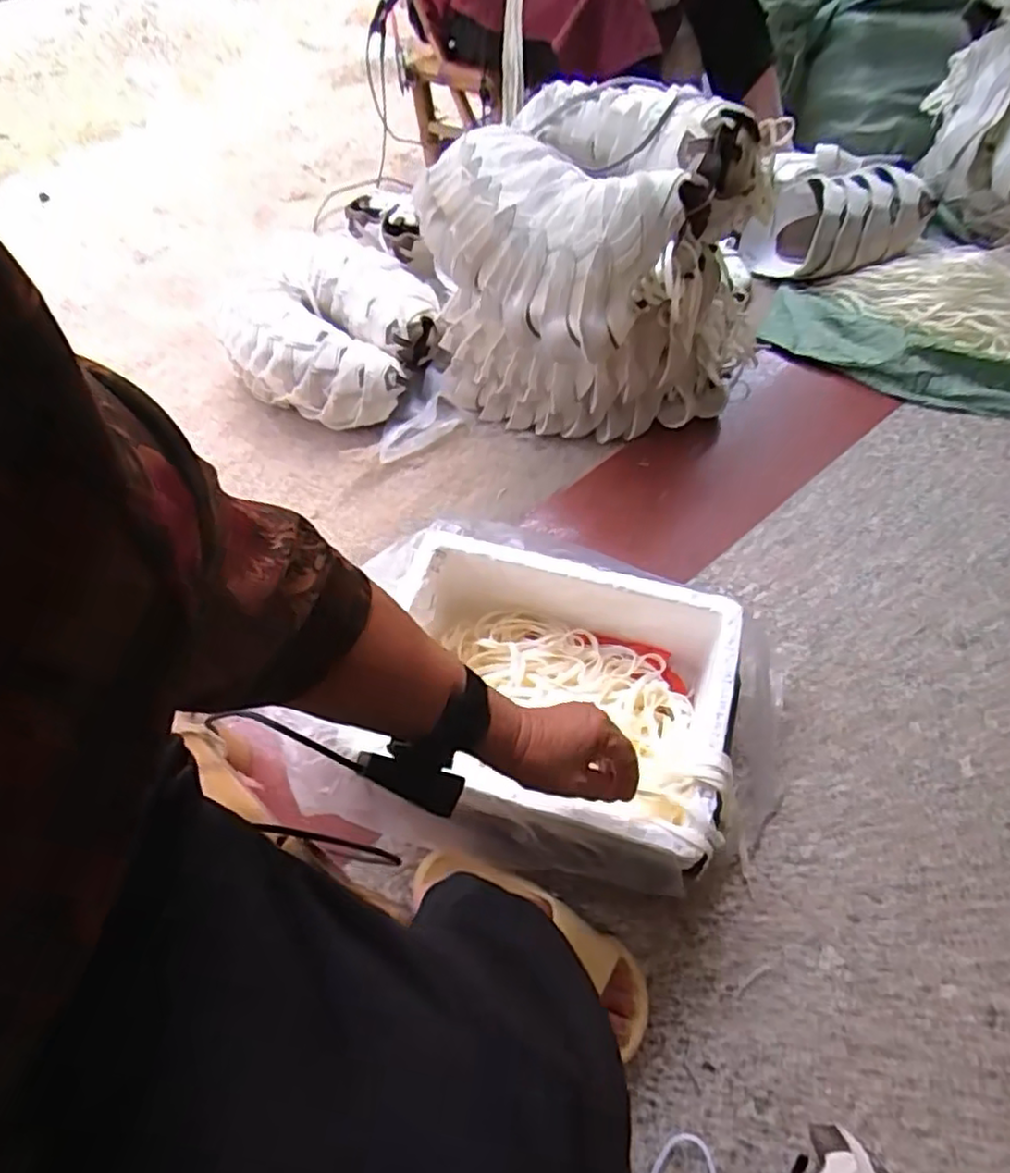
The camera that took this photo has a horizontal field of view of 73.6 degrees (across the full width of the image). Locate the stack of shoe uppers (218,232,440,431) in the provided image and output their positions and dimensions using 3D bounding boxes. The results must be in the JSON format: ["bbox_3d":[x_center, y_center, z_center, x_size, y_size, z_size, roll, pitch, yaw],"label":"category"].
[{"bbox_3d":[-0.296,-0.462,1.180,0.379,0.123,0.334,25,65,17],"label":"stack of shoe uppers"}]

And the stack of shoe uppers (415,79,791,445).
[{"bbox_3d":[0.117,-0.442,0.969,0.431,0.369,0.328,34,68,21],"label":"stack of shoe uppers"}]

